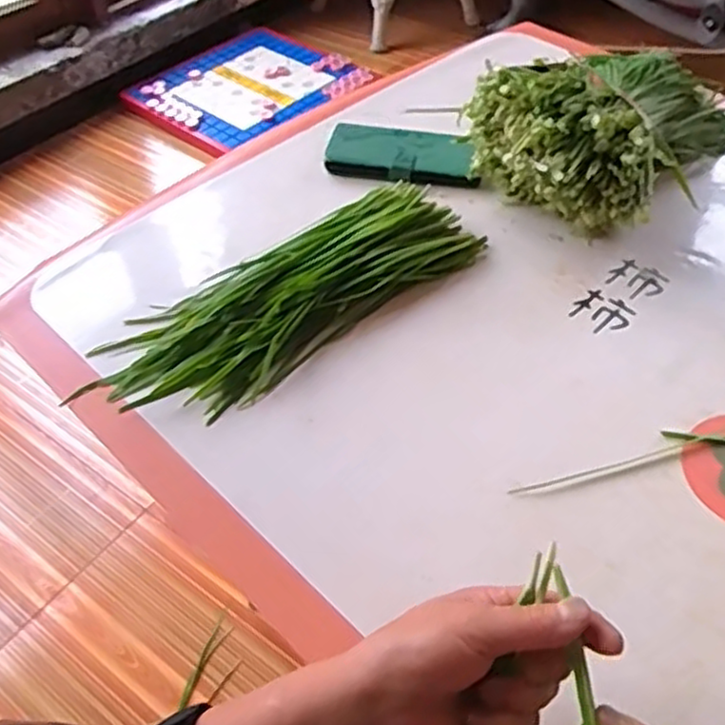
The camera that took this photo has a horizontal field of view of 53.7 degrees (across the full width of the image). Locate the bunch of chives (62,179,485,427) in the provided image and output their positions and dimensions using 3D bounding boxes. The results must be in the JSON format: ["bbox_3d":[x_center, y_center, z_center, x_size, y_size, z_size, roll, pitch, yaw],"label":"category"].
[{"bbox_3d":[-0.062,-0.063,0.615,0.340,0.041,0.130,-34,56,-25],"label":"bunch of chives"}]

